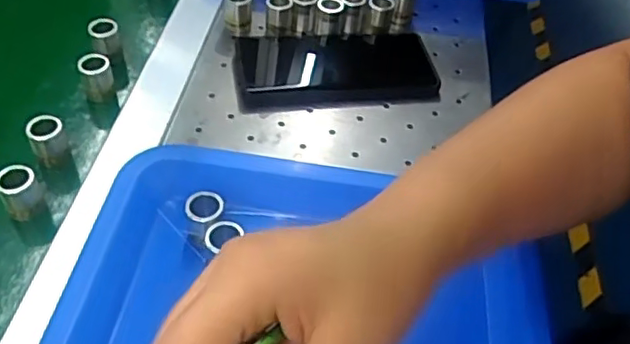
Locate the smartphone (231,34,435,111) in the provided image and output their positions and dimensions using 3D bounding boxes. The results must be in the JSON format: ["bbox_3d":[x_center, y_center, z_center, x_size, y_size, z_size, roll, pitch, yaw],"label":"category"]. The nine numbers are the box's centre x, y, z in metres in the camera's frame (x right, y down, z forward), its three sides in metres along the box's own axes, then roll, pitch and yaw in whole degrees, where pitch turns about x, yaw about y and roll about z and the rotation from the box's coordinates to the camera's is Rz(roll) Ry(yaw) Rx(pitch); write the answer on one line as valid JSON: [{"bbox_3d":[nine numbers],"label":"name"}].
[{"bbox_3d":[0.017,-0.092,0.507,0.165,0.016,0.094,-3,49,-7],"label":"smartphone"}]

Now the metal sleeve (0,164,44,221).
[{"bbox_3d":[-0.188,0.015,0.390,0.023,0.038,0.020,-25,54,-24],"label":"metal sleeve"}]

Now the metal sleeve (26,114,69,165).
[{"bbox_3d":[-0.183,-0.020,0.419,0.021,0.033,0.021,-25,54,-24],"label":"metal sleeve"}]

